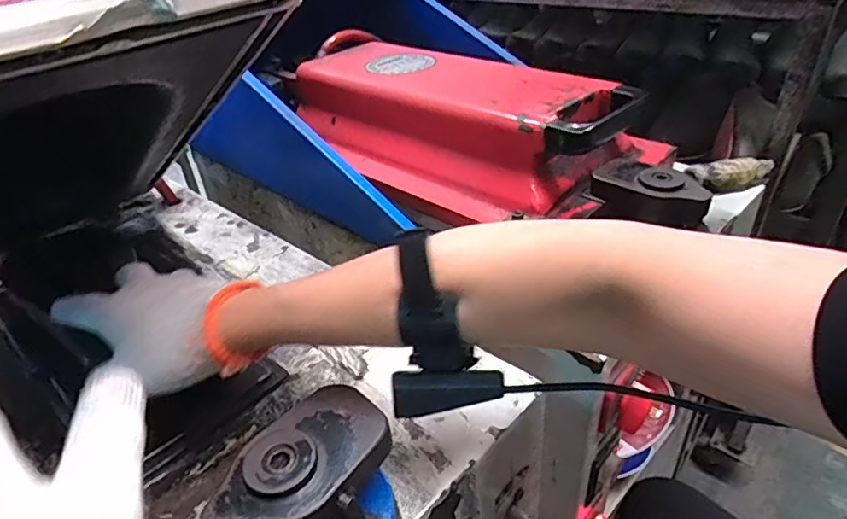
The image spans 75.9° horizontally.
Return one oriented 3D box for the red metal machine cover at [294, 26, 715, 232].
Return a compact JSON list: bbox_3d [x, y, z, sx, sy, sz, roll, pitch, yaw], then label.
[{"bbox_3d":[0.042,-0.164,0.683,0.597,0.122,0.272,23,44,33],"label":"red metal machine cover"}]

